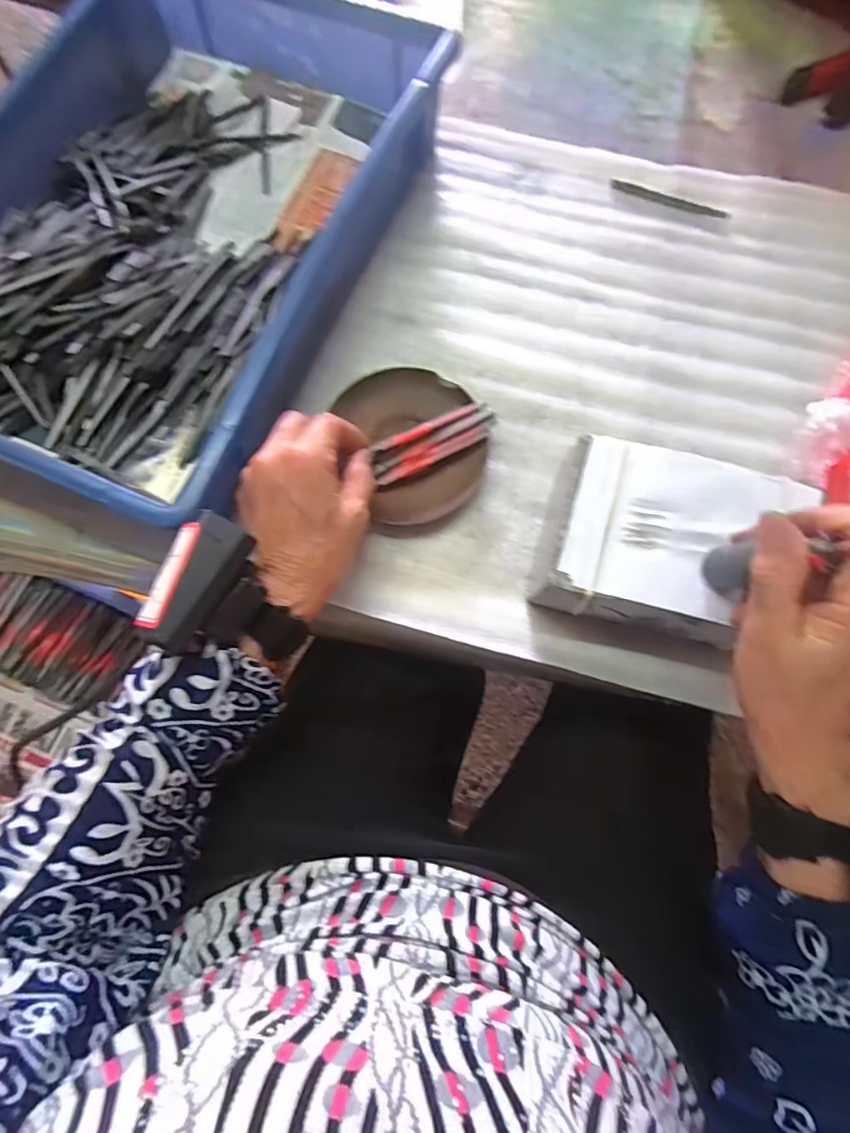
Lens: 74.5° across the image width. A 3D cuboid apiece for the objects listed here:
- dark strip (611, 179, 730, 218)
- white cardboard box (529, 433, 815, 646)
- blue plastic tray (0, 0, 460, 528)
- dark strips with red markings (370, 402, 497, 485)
[{"bbox_3d":[0.200,-0.301,0.457,0.096,0.004,0.009,21,74,6],"label":"dark strip"},{"bbox_3d":[0.146,-0.010,0.345,0.130,0.061,0.105,15,75,3],"label":"white cardboard box"},{"bbox_3d":[-0.182,-0.250,0.407,0.278,0.074,0.424,21,76,5],"label":"blue plastic tray"},{"bbox_3d":[0.007,-0.087,0.380,0.087,0.015,0.024,-27,75,-7],"label":"dark strips with red markings"}]

